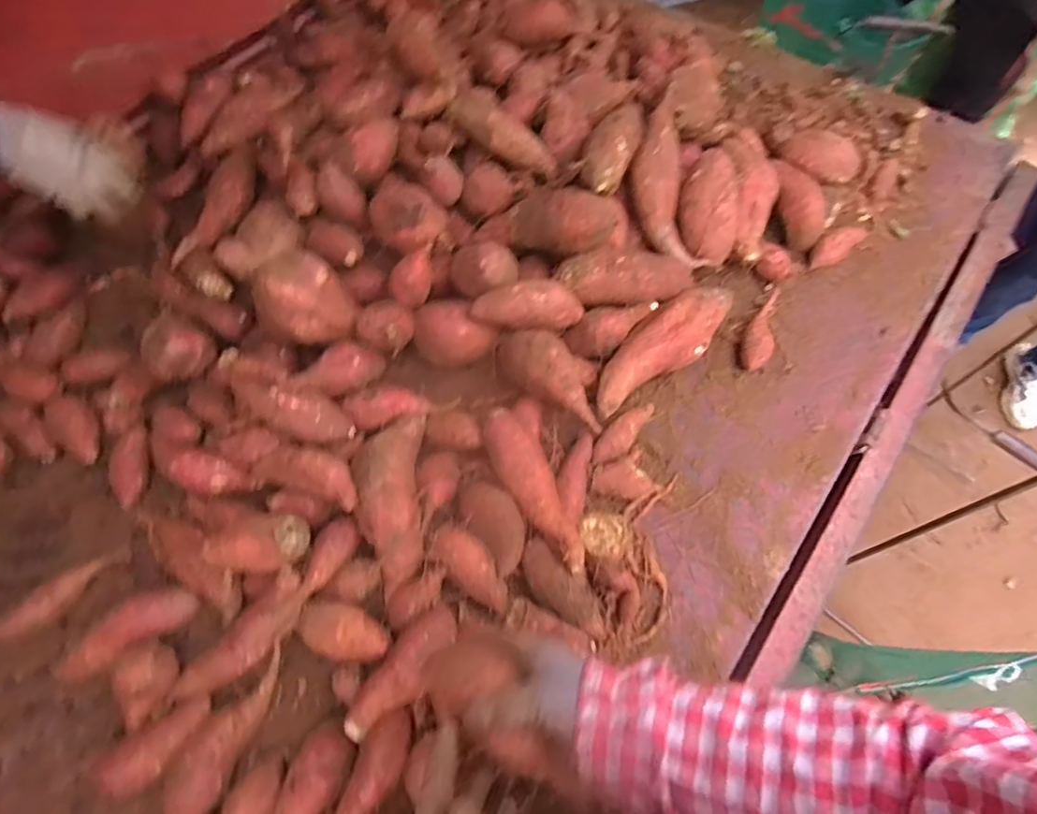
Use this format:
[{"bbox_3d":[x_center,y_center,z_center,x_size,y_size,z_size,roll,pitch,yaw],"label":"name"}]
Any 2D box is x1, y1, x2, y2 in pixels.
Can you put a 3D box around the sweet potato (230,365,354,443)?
[{"bbox_3d":[-0.266,0.002,0.657,0.150,0.053,0.053,27,64,-10],"label":"sweet potato"}]

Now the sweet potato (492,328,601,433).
[{"bbox_3d":[0.038,-0.040,0.695,0.069,0.057,0.178,-33,70,-15],"label":"sweet potato"}]

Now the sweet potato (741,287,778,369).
[{"bbox_3d":[0.334,-0.108,0.773,0.034,0.041,0.133,19,66,8],"label":"sweet potato"}]

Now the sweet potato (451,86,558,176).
[{"bbox_3d":[-0.017,-0.380,0.788,0.165,0.049,0.040,28,61,-23],"label":"sweet potato"}]

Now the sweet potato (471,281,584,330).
[{"bbox_3d":[0.012,-0.125,0.694,0.137,0.044,0.054,2,65,0],"label":"sweet potato"}]

